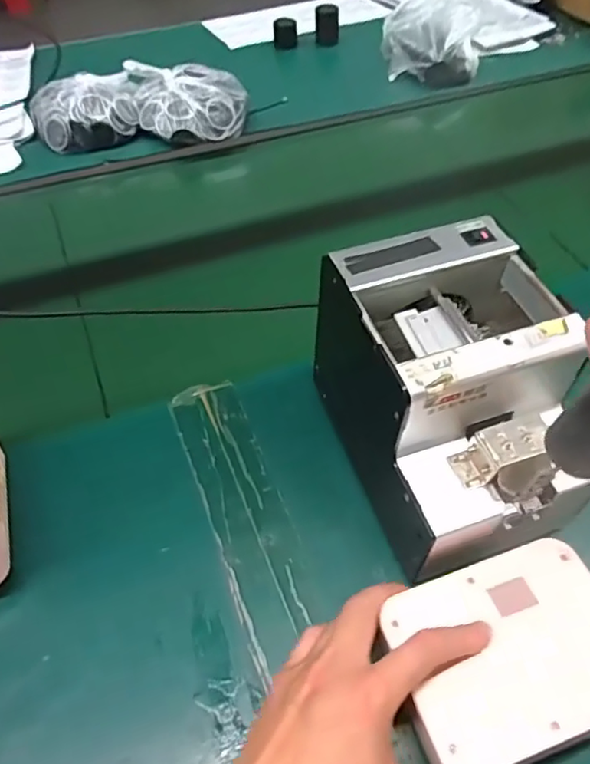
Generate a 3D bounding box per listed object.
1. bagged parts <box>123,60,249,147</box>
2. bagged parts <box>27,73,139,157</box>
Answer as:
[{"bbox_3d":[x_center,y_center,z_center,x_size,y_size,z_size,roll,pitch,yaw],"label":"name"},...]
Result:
[{"bbox_3d":[-0.138,-0.365,0.780,0.151,0.061,0.111,-4,49,-2],"label":"bagged parts"},{"bbox_3d":[-0.274,-0.360,0.785,0.138,0.050,0.113,-19,52,-14],"label":"bagged parts"}]

